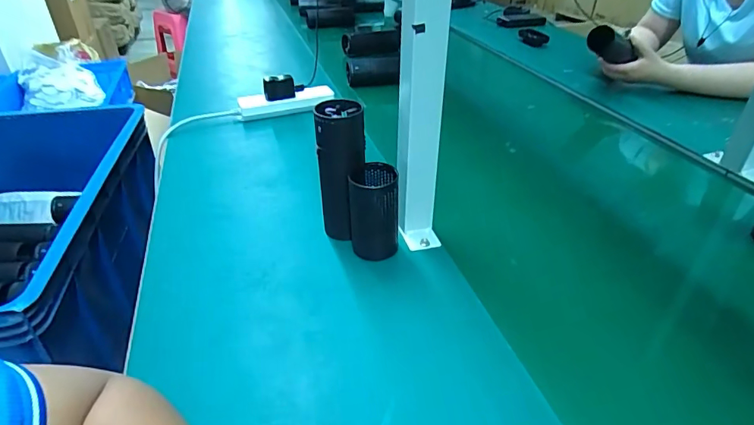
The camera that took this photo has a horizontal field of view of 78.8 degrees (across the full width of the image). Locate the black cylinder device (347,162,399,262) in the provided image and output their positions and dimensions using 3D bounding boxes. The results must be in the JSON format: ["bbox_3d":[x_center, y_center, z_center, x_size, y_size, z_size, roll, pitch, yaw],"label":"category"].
[{"bbox_3d":[-0.004,0.001,0.526,0.054,0.102,0.046,-2,34,-2],"label":"black cylinder device"}]

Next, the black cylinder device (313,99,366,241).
[{"bbox_3d":[-0.041,-0.039,0.537,0.053,0.166,0.054,-3,34,-4],"label":"black cylinder device"}]

